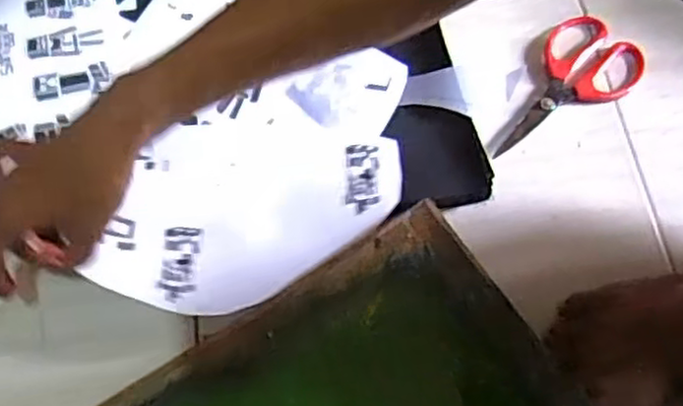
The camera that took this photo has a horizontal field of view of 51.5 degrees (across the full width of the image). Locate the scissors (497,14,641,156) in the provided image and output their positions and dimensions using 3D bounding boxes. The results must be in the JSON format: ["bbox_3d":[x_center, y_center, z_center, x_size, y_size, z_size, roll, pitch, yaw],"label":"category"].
[{"bbox_3d":[0.205,-0.103,0.657,0.089,0.012,0.178,39,70,15],"label":"scissors"}]

